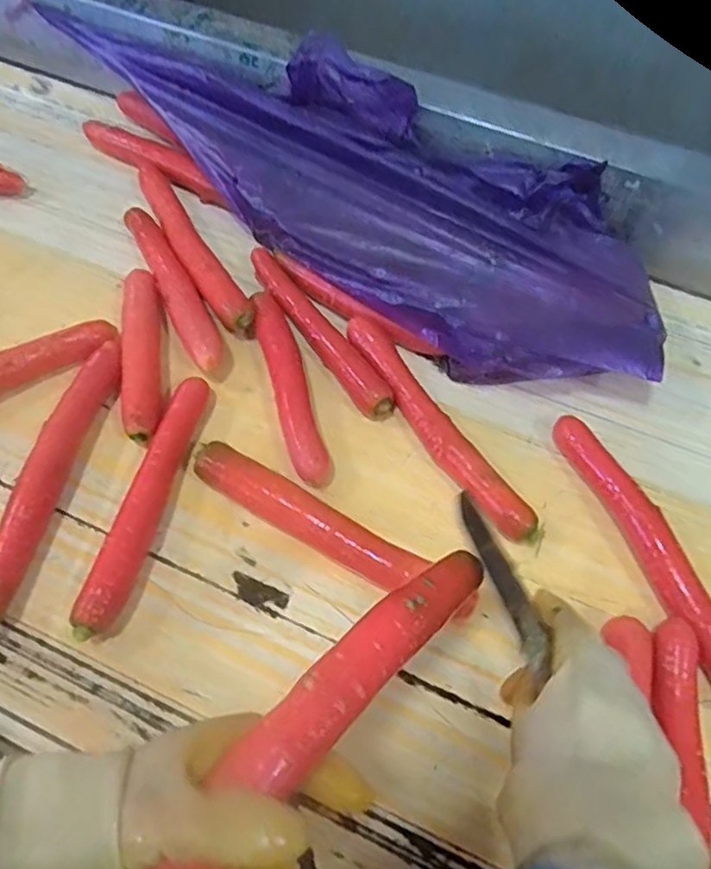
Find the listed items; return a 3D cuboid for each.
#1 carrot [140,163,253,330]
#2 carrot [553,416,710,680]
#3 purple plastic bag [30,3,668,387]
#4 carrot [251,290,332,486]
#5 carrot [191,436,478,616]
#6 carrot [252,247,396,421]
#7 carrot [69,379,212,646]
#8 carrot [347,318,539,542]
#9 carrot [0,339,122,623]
[{"bbox_3d":[-0.176,-0.202,0.672,0.038,0.028,0.260,-27,63,-18],"label":"carrot"},{"bbox_3d":[0.245,0.098,0.526,0.034,0.033,0.268,-17,60,-12],"label":"carrot"},{"bbox_3d":[0.009,-0.270,0.642,0.683,0.151,0.222,30,63,13],"label":"purple plastic bag"},{"bbox_3d":[-0.066,-0.052,0.602,0.034,0.038,0.216,-13,59,-10],"label":"carrot"},{"bbox_3d":[-0.023,0.083,0.519,0.253,0.040,0.035,28,61,15],"label":"carrot"},{"bbox_3d":[-0.037,-0.102,0.635,0.035,0.041,0.226,-30,64,-19],"label":"carrot"},{"bbox_3d":[-0.175,0.055,0.537,0.029,0.036,0.237,13,58,6],"label":"carrot"},{"bbox_3d":[0.070,-0.008,0.583,0.043,0.035,0.271,-28,63,-18],"label":"carrot"},{"bbox_3d":[-0.263,0.034,0.548,0.034,0.036,0.272,12,58,5],"label":"carrot"}]

